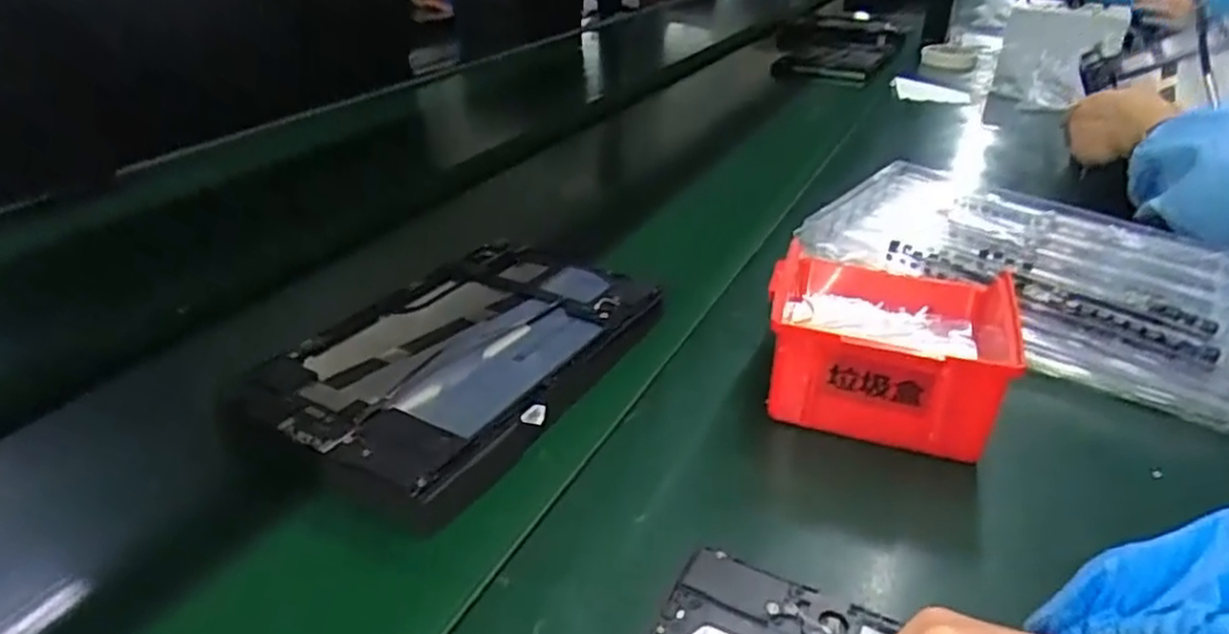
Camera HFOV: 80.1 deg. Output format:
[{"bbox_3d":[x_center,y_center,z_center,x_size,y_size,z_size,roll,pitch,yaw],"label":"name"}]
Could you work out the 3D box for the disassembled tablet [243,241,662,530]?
[{"bbox_3d":[-0.089,0.011,0.449,0.158,0.015,0.248,16,33,25],"label":"disassembled tablet"}]

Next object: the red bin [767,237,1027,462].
[{"bbox_3d":[0.160,0.012,0.437,0.132,0.068,0.139,12,33,14],"label":"red bin"}]

